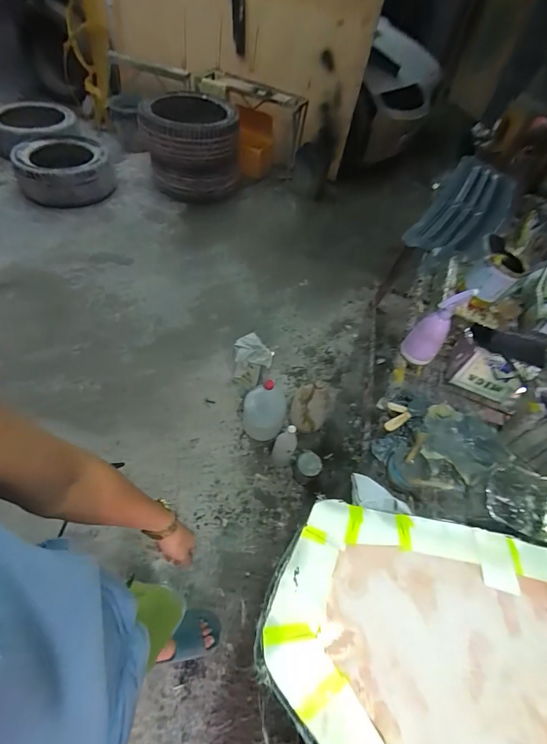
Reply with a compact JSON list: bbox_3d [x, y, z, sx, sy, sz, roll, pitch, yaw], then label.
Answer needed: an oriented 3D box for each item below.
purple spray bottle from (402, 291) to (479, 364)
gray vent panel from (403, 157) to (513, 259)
[{"bbox_3d":[0.395,-0.112,0.897,0.085,0.198,0.084,40,58,21],"label":"purple spray bottle"},{"bbox_3d":[0.717,-0.599,1.357,0.285,0.128,0.631,31,55,15],"label":"gray vent panel"}]

